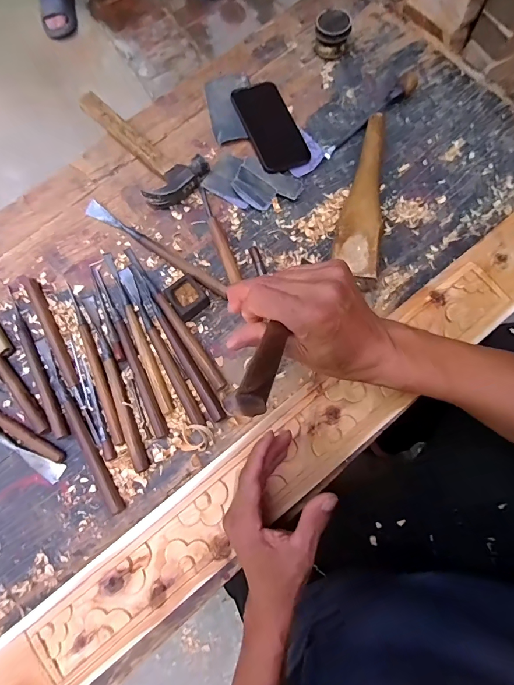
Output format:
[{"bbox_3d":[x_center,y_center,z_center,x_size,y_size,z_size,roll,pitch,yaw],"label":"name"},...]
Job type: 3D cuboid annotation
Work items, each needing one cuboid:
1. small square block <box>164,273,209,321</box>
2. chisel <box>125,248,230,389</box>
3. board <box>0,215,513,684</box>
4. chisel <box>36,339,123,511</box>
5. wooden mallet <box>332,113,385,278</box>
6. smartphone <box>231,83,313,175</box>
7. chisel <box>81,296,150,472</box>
[{"bbox_3d":[-0.095,-0.062,0.496,0.046,0.020,0.051,-35,79,-7],"label":"small square block"},{"bbox_3d":[-0.116,-0.041,0.499,0.017,0.017,0.249,-34,79,-6],"label":"chisel"},{"bbox_3d":[0.038,0.137,0.440,0.898,0.029,0.104,-39,80,-7],"label":"board"},{"bbox_3d":[-0.237,0.102,0.466,0.019,0.015,0.253,-32,79,-6],"label":"chisel"},{"bbox_3d":[0.150,-0.212,0.520,0.058,0.049,0.266,10,78,3],"label":"wooden mallet"},{"bbox_3d":[0.020,-0.342,0.569,0.077,0.009,0.165,-22,78,-4],"label":"smartphone"},{"bbox_3d":[-0.190,0.047,0.478,0.016,0.012,0.248,-23,78,-4],"label":"chisel"}]

